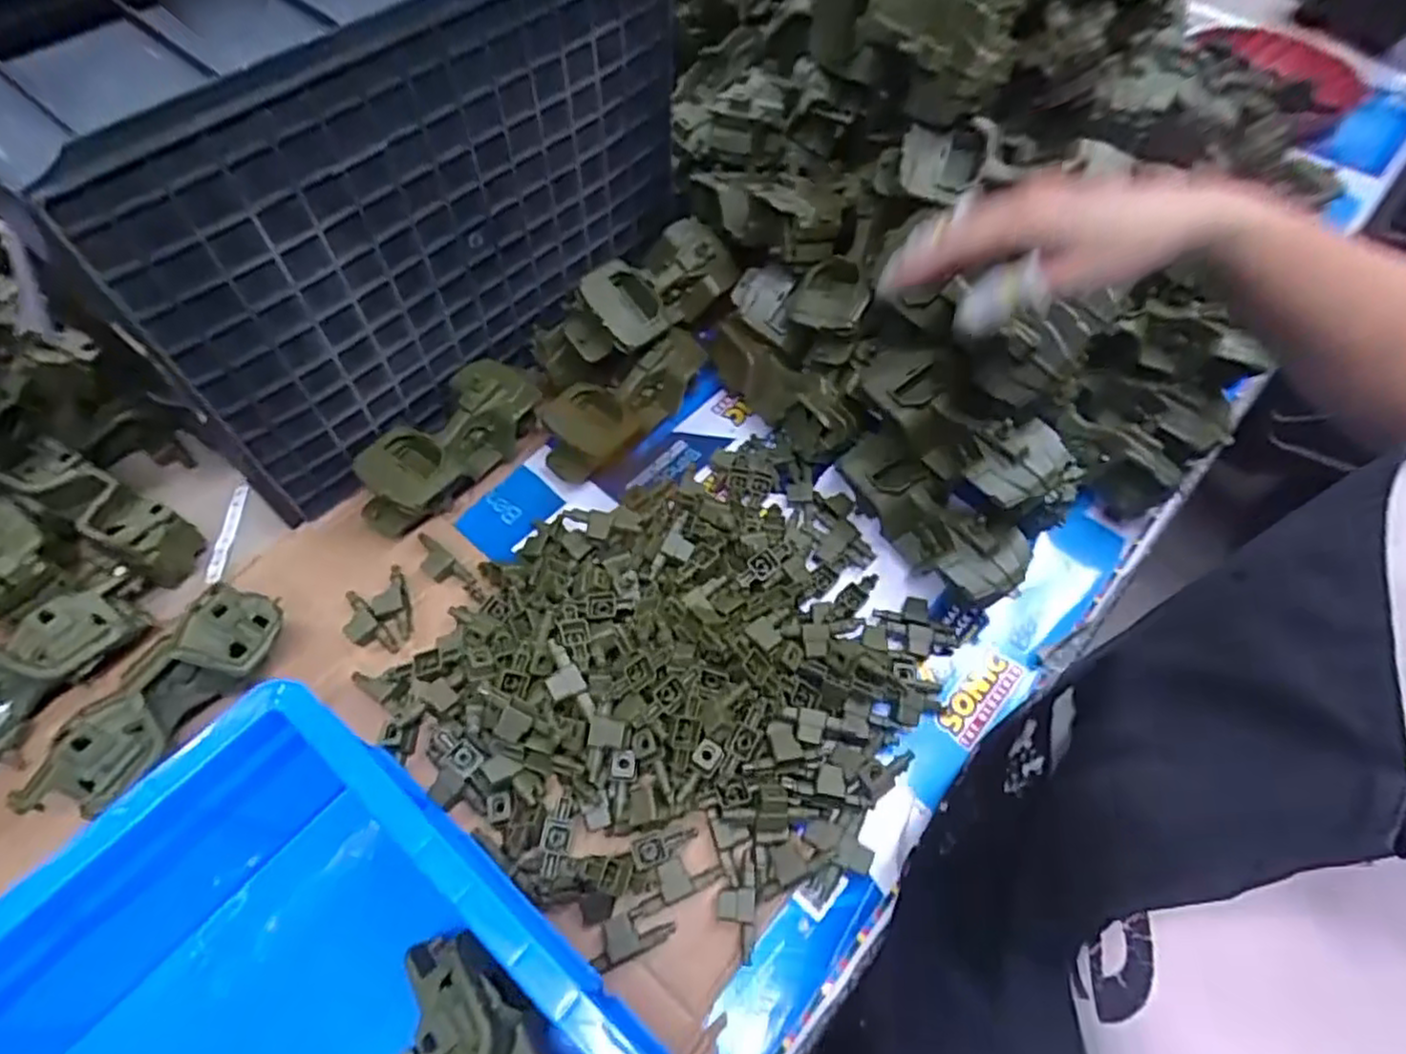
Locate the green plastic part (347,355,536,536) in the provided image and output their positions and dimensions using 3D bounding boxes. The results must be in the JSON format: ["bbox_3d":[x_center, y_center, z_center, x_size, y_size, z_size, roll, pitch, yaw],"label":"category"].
[{"bbox_3d":[-0.227,-0.077,0.649,0.078,0.065,0.191,30,62,17],"label":"green plastic part"}]

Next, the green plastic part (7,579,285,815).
[{"bbox_3d":[-0.393,0.126,0.528,0.072,0.075,0.184,31,62,17],"label":"green plastic part"}]

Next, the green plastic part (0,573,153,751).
[{"bbox_3d":[-0.501,0.114,0.530,0.050,0.056,0.178,40,66,21],"label":"green plastic part"}]

